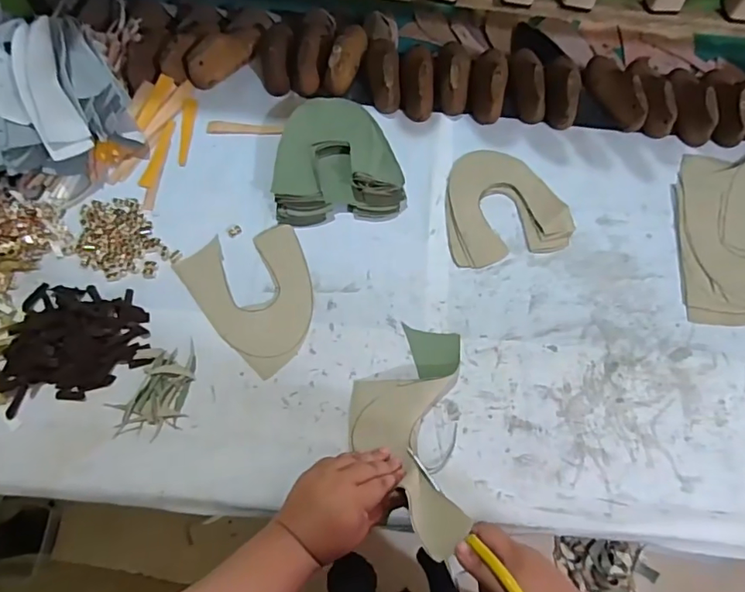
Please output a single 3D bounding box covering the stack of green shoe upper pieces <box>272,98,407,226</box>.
[{"bbox_3d":[-0.049,-0.189,0.701,0.169,0.047,0.171,-6,67,-3],"label":"stack of green shoe upper pieces"}]

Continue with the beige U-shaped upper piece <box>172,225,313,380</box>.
[{"bbox_3d":[-0.140,-0.009,0.649,0.147,0.005,0.194,-36,72,-14],"label":"beige U-shaped upper piece"}]

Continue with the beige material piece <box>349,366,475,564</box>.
[{"bbox_3d":[0.052,0.176,0.554,0.128,0.030,0.193,-15,52,-7],"label":"beige material piece"}]

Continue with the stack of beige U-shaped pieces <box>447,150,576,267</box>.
[{"bbox_3d":[0.182,-0.128,0.702,0.166,0.010,0.172,-6,67,-3],"label":"stack of beige U-shaped pieces"}]

